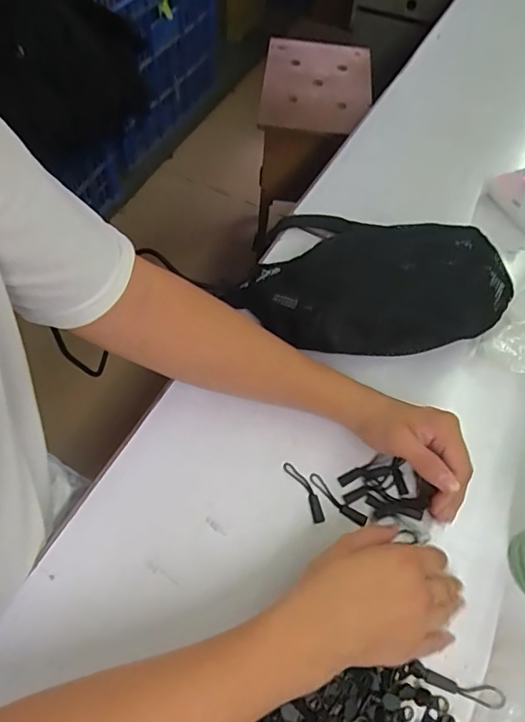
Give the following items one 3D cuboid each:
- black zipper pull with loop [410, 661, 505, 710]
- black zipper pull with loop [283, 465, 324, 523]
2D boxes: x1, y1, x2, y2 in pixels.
[{"bbox_3d":[0.149,0.247,0.391,0.073,0.007,0.015,18,60,7],"label":"black zipper pull with loop"},{"bbox_3d":[0.038,0.117,0.458,0.013,0.005,0.059,-25,64,-17],"label":"black zipper pull with loop"}]

